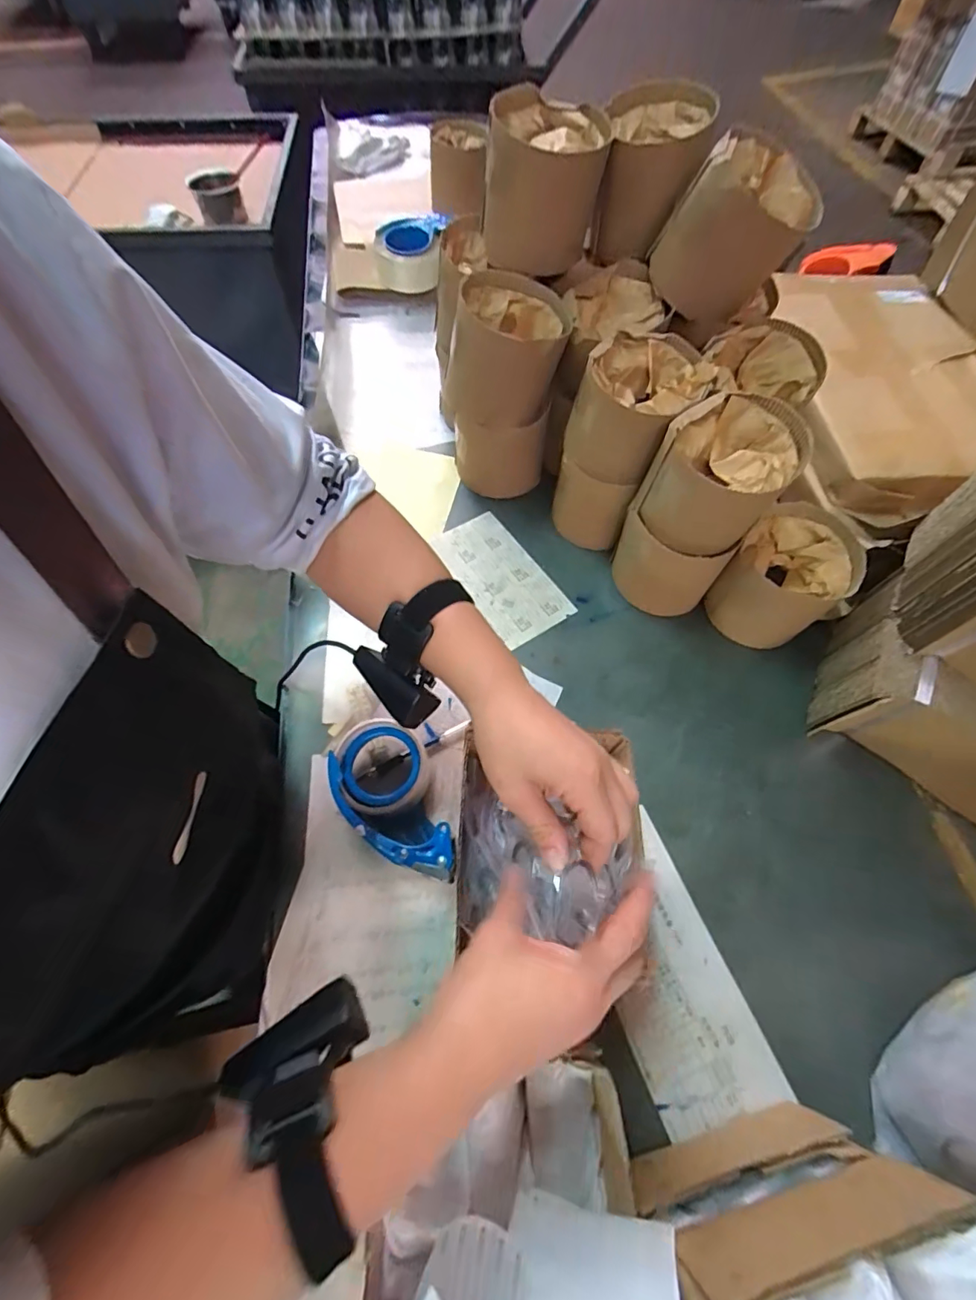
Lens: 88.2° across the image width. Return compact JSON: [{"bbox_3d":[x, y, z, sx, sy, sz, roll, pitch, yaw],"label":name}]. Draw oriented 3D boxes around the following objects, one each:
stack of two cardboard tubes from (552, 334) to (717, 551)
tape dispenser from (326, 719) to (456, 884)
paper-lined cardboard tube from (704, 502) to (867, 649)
[{"bbox_3d":[0.154,-0.227,0.586,0.115,0.210,0.111,35,68,16],"label":"stack of two cardboard tubes"},{"bbox_3d":[-0.091,0.139,0.467,0.088,0.061,0.159,-17,65,-10],"label":"tape dispenser"},{"bbox_3d":[0.326,-0.076,0.561,0.105,0.112,0.113,0,63,-1],"label":"paper-lined cardboard tube"}]

